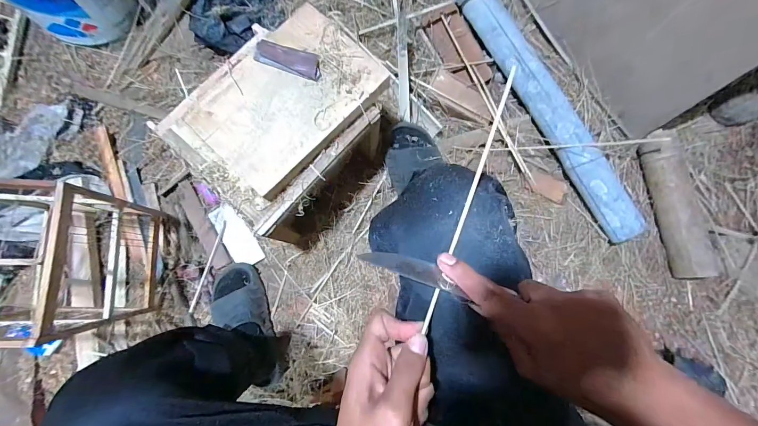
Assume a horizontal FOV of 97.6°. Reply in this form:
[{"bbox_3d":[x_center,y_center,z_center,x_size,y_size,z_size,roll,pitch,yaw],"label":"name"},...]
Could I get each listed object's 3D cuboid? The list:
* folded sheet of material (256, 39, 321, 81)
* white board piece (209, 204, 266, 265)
[{"bbox_3d":[-0.145,-0.248,0.535,0.108,0.023,0.040,20,83,4],"label":"folded sheet of material"},{"bbox_3d":[-0.339,0.056,0.781,0.069,0.010,0.155,-34,83,-4],"label":"white board piece"}]

